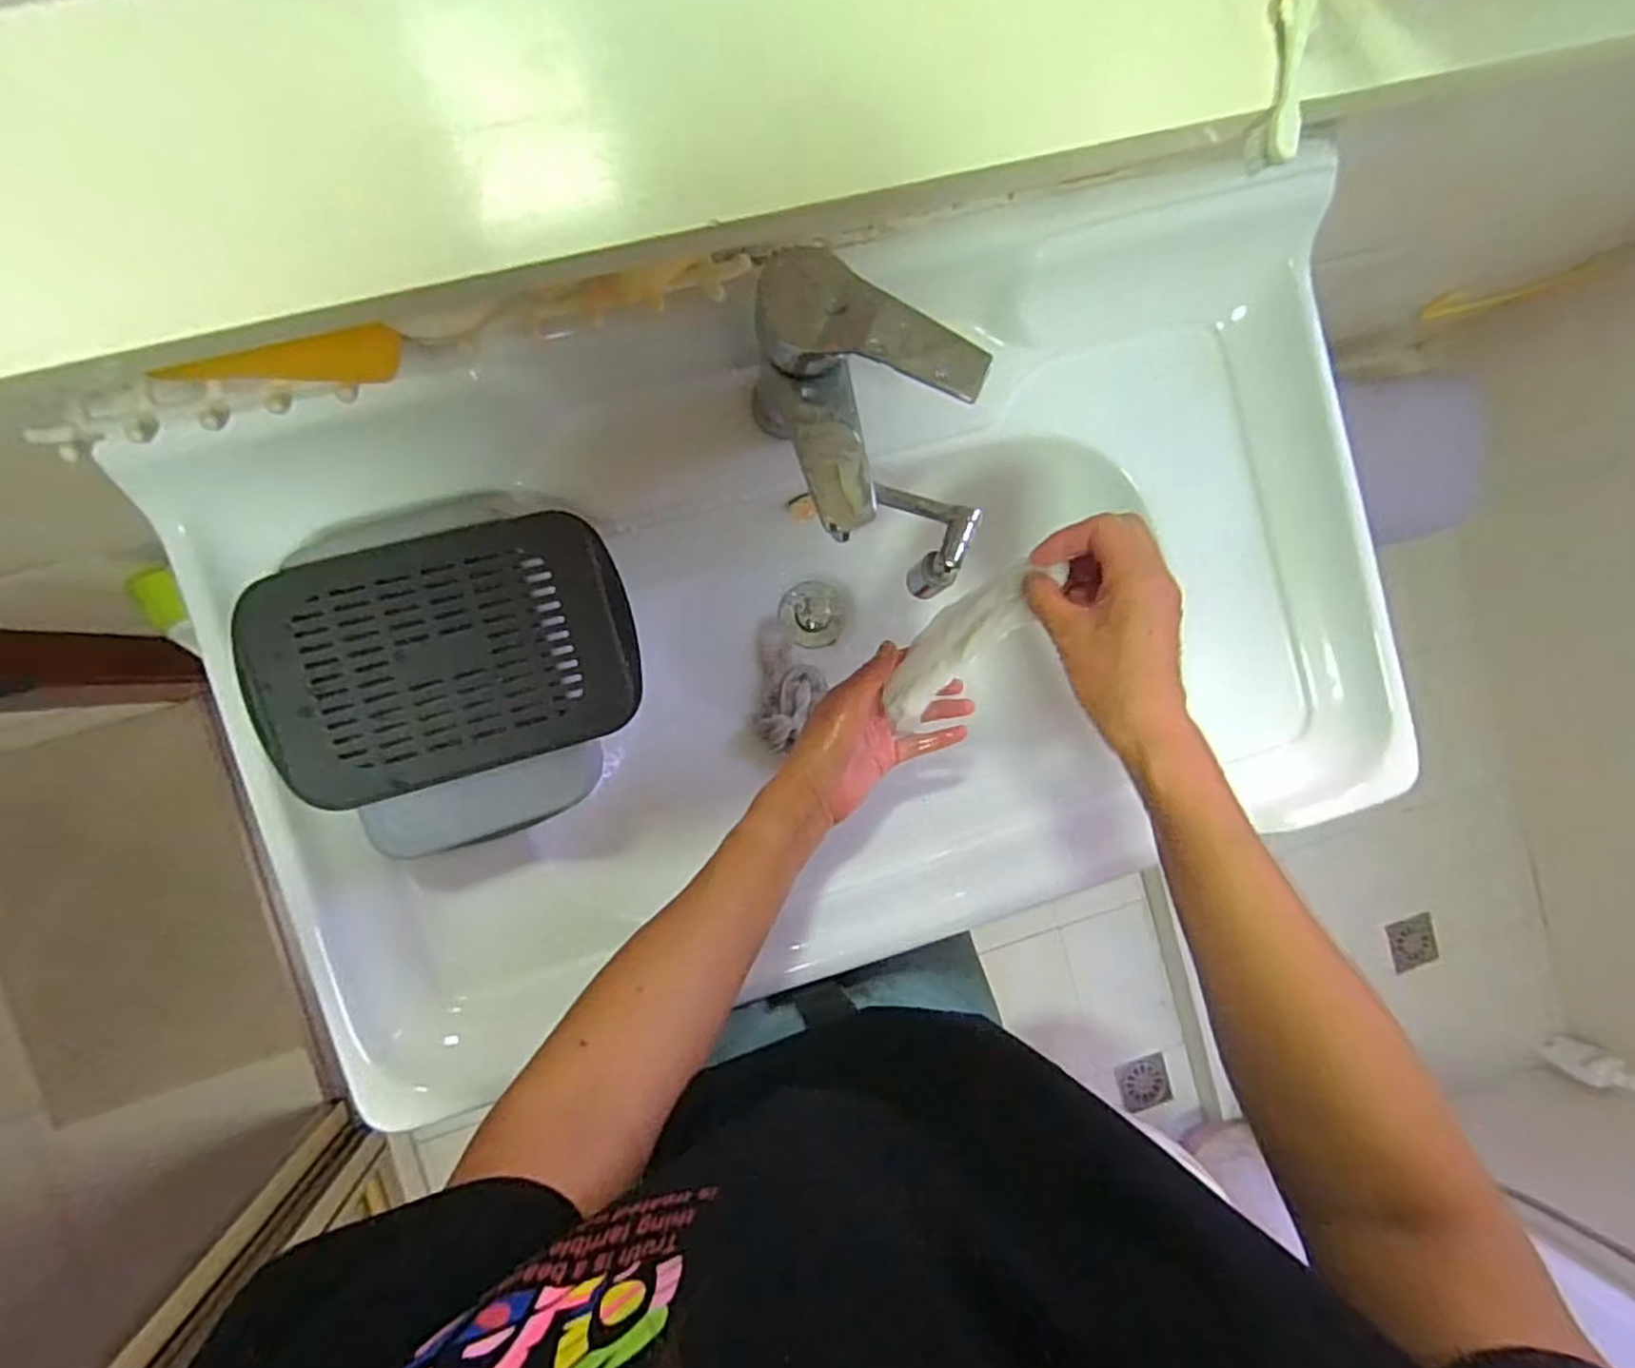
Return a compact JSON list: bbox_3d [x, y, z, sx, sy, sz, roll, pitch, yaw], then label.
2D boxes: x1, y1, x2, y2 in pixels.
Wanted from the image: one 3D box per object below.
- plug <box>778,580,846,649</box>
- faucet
[{"bbox_3d":[-0.004,-0.065,0.684,0.062,0.029,0.062,0,92,-7],"label":"plug"},{"bbox_3d":[0.028,-0.141,0.415,0.176,0.104,0.101,32,87,-7],"label":"faucet"}]

